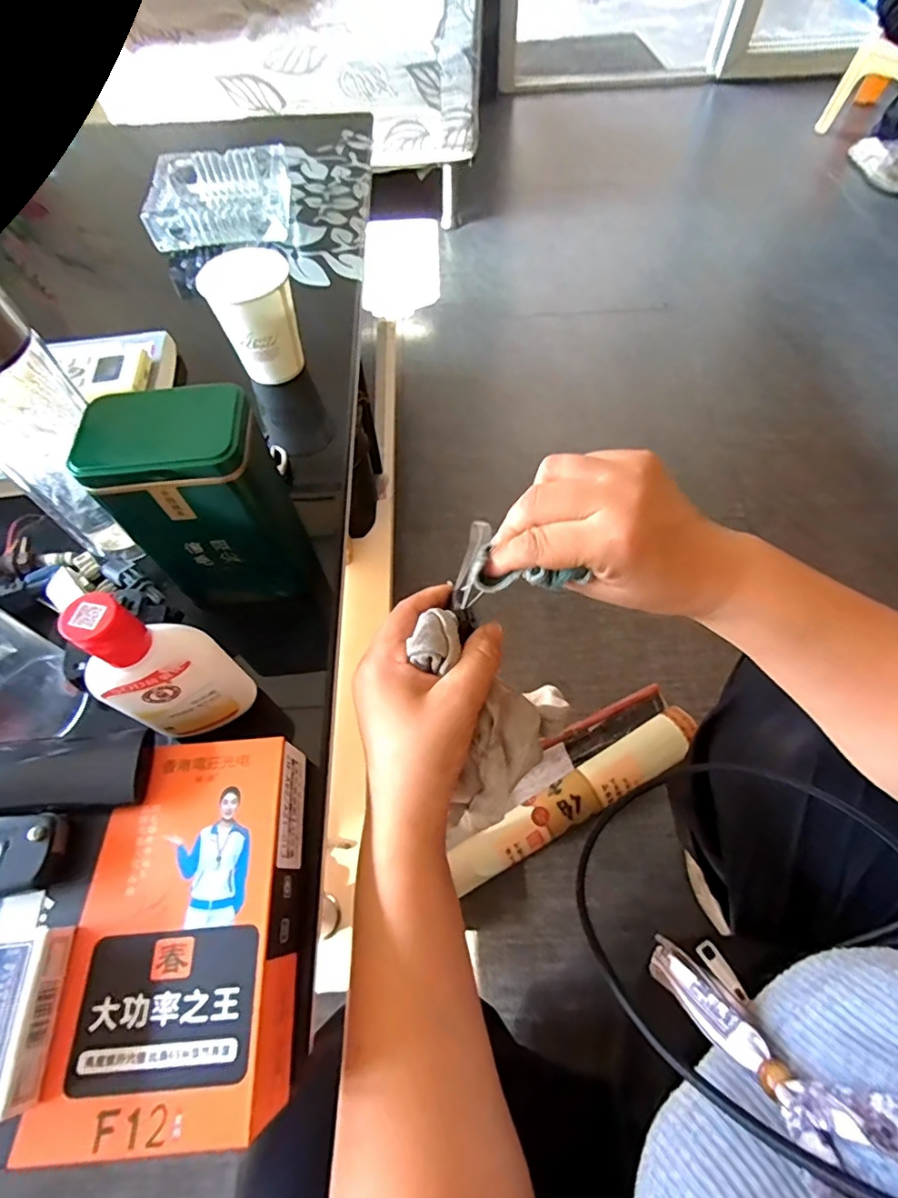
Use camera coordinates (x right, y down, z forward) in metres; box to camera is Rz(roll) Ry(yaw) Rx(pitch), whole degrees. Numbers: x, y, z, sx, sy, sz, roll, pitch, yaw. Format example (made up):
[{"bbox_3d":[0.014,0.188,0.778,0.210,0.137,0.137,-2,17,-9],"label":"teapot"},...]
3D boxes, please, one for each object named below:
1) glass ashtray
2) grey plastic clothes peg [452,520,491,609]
[{"bbox_3d":[-0.265,-0.466,0.618,0.149,0.044,0.140,-6,60,-1],"label":"glass ashtray"},{"bbox_3d":[0.013,-0.019,0.301,0.009,0.050,0.008,22,19,15],"label":"grey plastic clothes peg"}]

